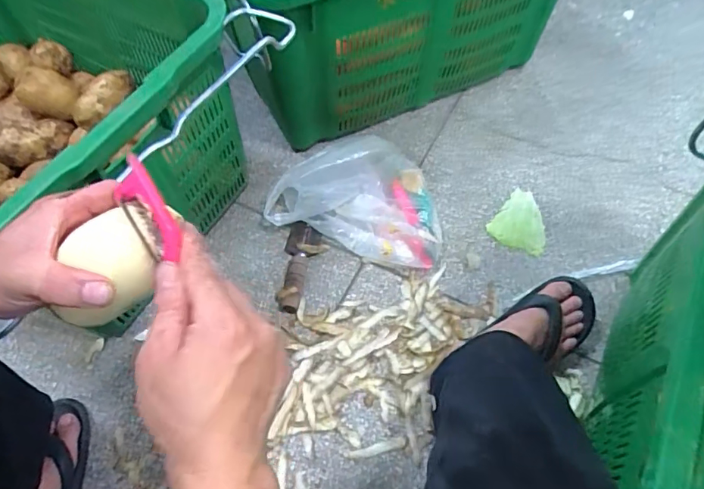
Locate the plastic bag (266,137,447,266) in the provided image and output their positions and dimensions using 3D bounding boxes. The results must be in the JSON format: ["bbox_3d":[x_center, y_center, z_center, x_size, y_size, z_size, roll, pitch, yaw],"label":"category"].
[{"bbox_3d":[0.027,-0.094,0.886,0.314,0.071,0.230,19,62,13],"label":"plastic bag"}]

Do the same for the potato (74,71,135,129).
[{"bbox_3d":[-0.423,-0.257,0.829,0.064,0.051,0.129,24,63,15],"label":"potato"}]

